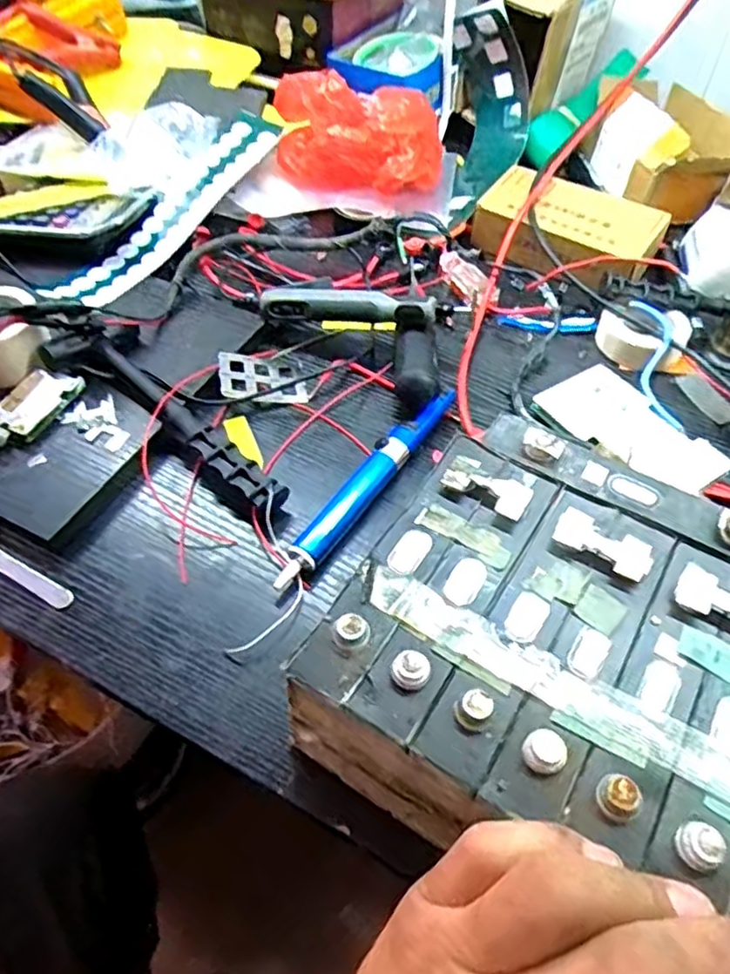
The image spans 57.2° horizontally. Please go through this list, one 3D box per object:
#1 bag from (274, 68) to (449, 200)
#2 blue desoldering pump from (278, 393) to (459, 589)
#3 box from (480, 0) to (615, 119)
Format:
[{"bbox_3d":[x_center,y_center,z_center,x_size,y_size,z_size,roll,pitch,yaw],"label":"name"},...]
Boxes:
[{"bbox_3d":[-0.007,-0.327,0.622,0.160,0.078,0.105,3,51,1],"label":"bag"},{"bbox_3d":[0.005,-0.004,0.435,0.019,0.024,0.186,29,56,21],"label":"blue desoldering pump"},{"bbox_3d":[0.177,-0.451,0.662,0.082,0.107,0.137,35,59,24],"label":"box"}]

